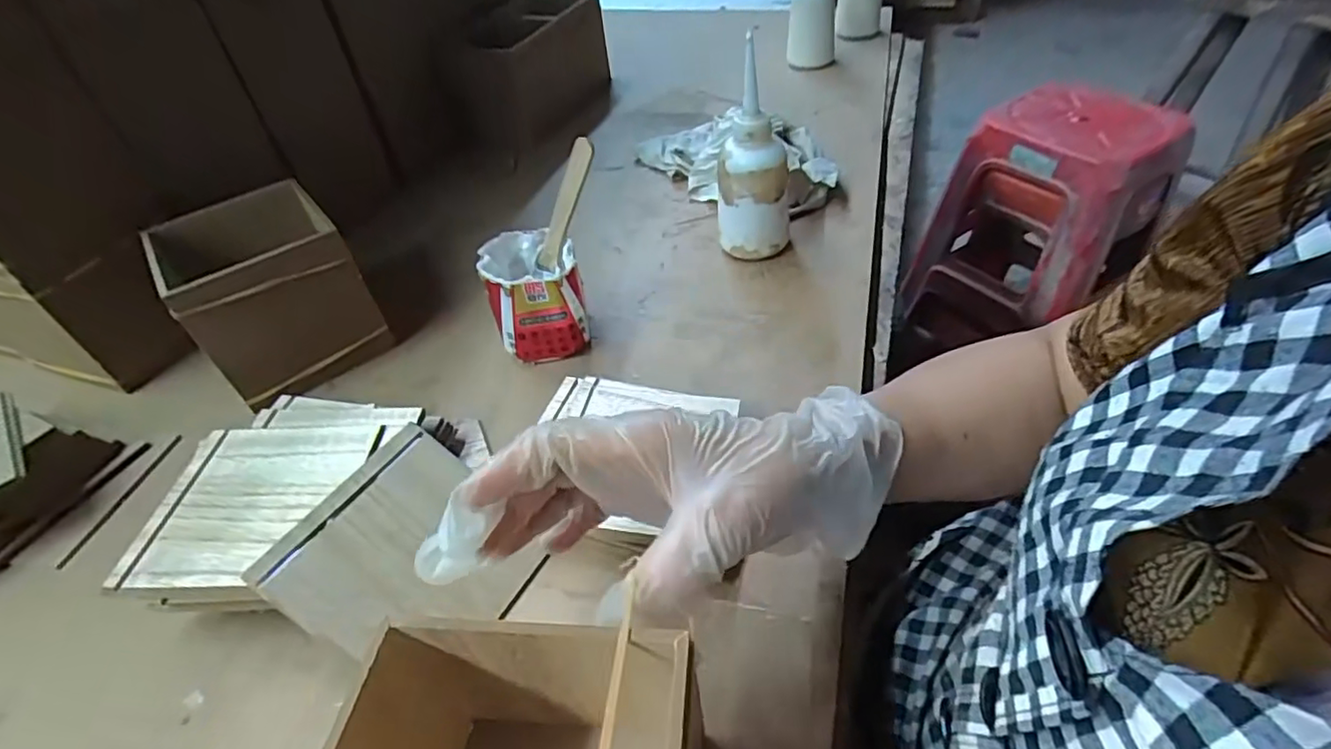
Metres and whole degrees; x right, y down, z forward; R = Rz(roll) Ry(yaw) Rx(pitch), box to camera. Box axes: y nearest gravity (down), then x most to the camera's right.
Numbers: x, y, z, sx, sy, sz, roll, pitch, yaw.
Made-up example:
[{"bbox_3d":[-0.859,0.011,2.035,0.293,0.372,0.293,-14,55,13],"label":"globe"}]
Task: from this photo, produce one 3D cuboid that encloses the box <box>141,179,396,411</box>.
[{"bbox_3d":[-0.291,-0.061,0.463,0.110,0.110,0.107,-31,49,-24],"label":"box"}]

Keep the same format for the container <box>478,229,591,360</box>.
[{"bbox_3d":[-0.096,-0.058,0.465,0.066,0.078,0.068,-13,44,-7],"label":"container"}]

